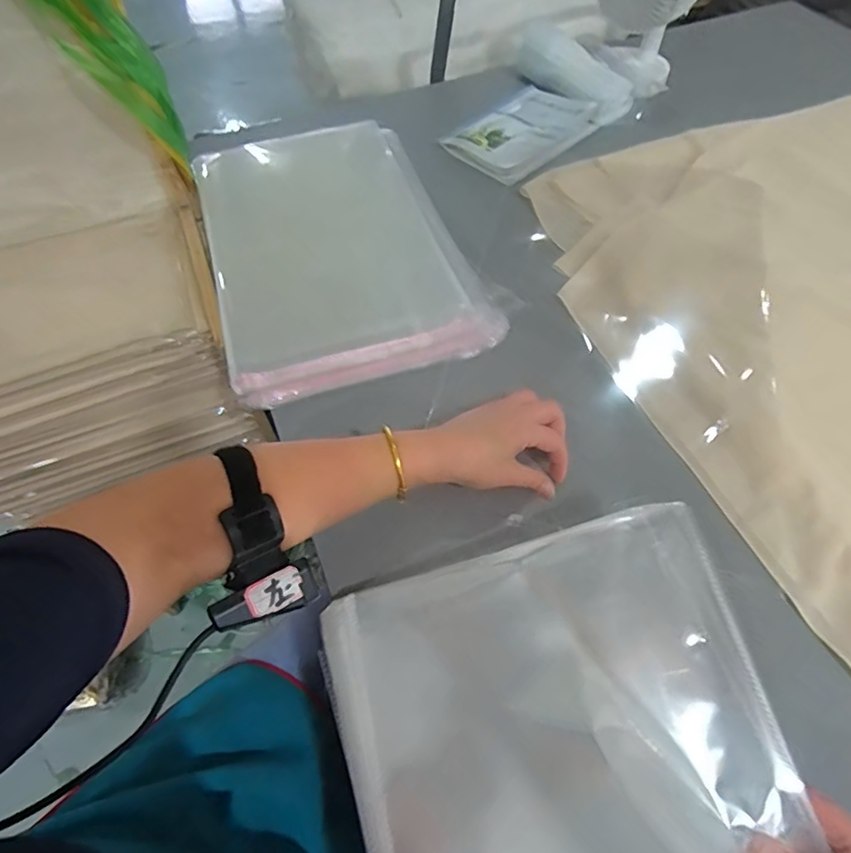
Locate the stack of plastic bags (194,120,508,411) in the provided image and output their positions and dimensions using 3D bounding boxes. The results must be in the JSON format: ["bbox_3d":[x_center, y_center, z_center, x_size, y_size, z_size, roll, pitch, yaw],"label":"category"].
[{"bbox_3d":[-0.128,-0.240,0.683,0.291,0.025,0.475,-19,59,-10],"label":"stack of plastic bags"}]

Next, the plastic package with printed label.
[{"bbox_3d":[0.143,-0.441,0.803,0.216,0.019,0.155,-37,64,-20],"label":"plastic package with printed label"}]

